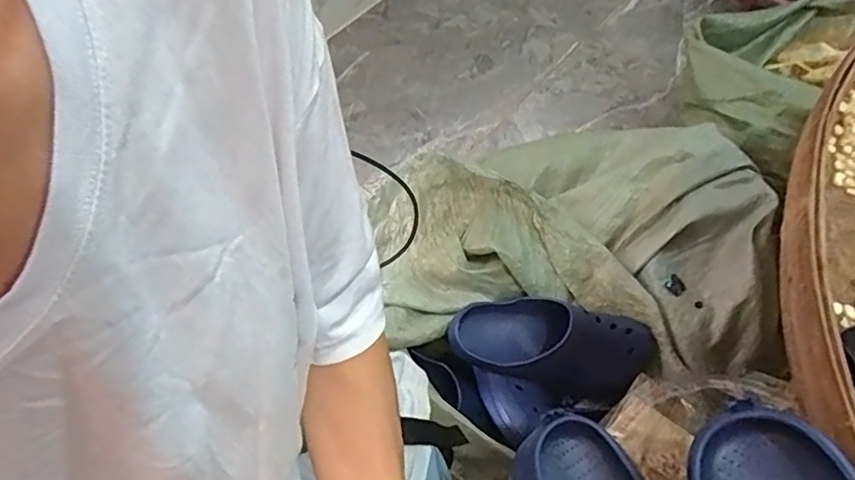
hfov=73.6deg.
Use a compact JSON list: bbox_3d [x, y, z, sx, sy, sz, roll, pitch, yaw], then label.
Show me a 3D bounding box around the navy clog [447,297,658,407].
[{"bbox_3d":[0.181,0.155,0.826,0.289,0.082,0.123,5,55,6],"label":"navy clog"}]

